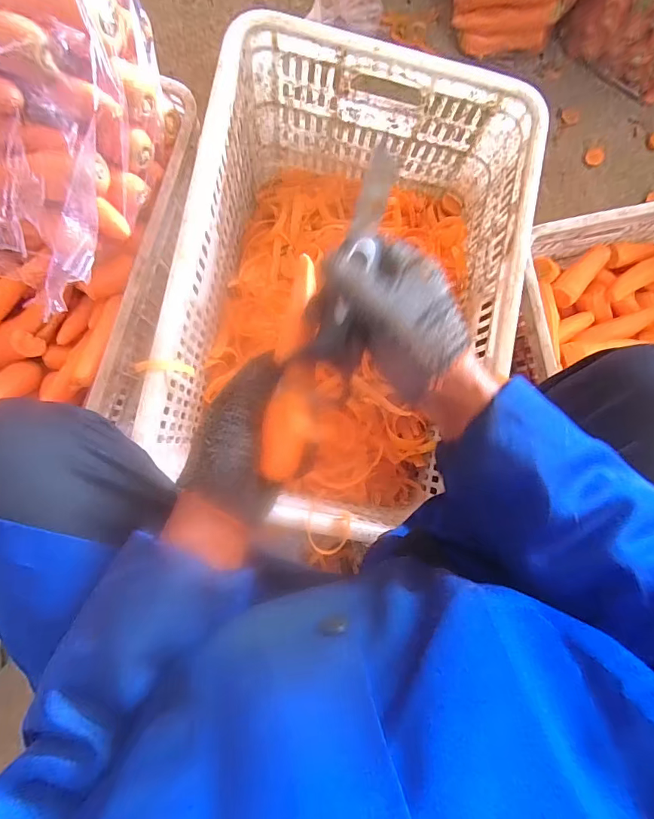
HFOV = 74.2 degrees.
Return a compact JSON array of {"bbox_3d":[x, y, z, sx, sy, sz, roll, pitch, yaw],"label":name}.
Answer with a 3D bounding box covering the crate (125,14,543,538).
[{"bbox_3d":[0.021,-0.152,0.657,0.415,0.299,0.595,10,86,-4],"label":"crate"}]

